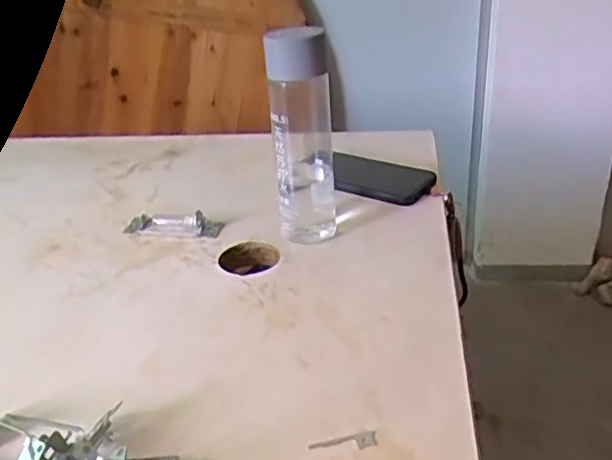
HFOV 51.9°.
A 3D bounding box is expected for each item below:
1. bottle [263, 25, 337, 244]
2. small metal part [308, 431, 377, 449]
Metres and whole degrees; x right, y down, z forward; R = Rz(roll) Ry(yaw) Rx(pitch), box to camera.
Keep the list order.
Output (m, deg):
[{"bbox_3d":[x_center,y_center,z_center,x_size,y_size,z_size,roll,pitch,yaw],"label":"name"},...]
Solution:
[{"bbox_3d":[-0.002,-0.091,0.614,0.056,0.210,0.066,-1,29,4],"label":"bottle"},{"bbox_3d":[0.024,0.137,0.404,0.043,0.004,0.012,-8,30,-9],"label":"small metal part"}]

